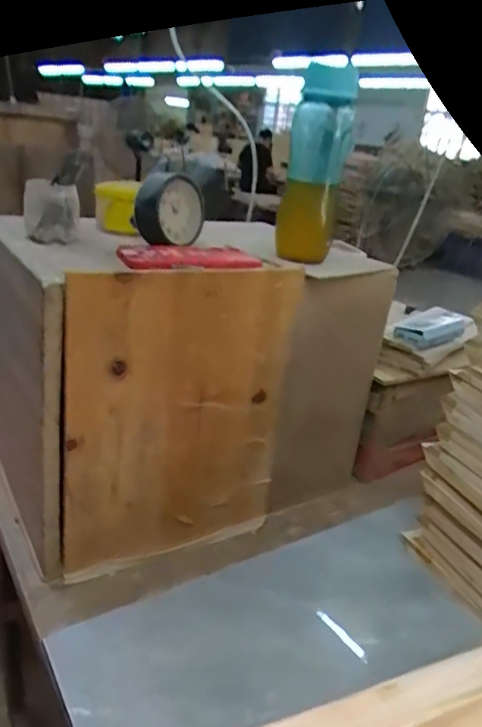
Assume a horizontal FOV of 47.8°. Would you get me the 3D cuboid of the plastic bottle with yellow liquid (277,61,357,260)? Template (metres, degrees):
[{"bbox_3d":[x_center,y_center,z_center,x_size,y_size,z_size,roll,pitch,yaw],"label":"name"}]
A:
[{"bbox_3d":[0.096,-0.253,0.707,0.077,0.227,0.081,8,23,3],"label":"plastic bottle with yellow liquid"}]

